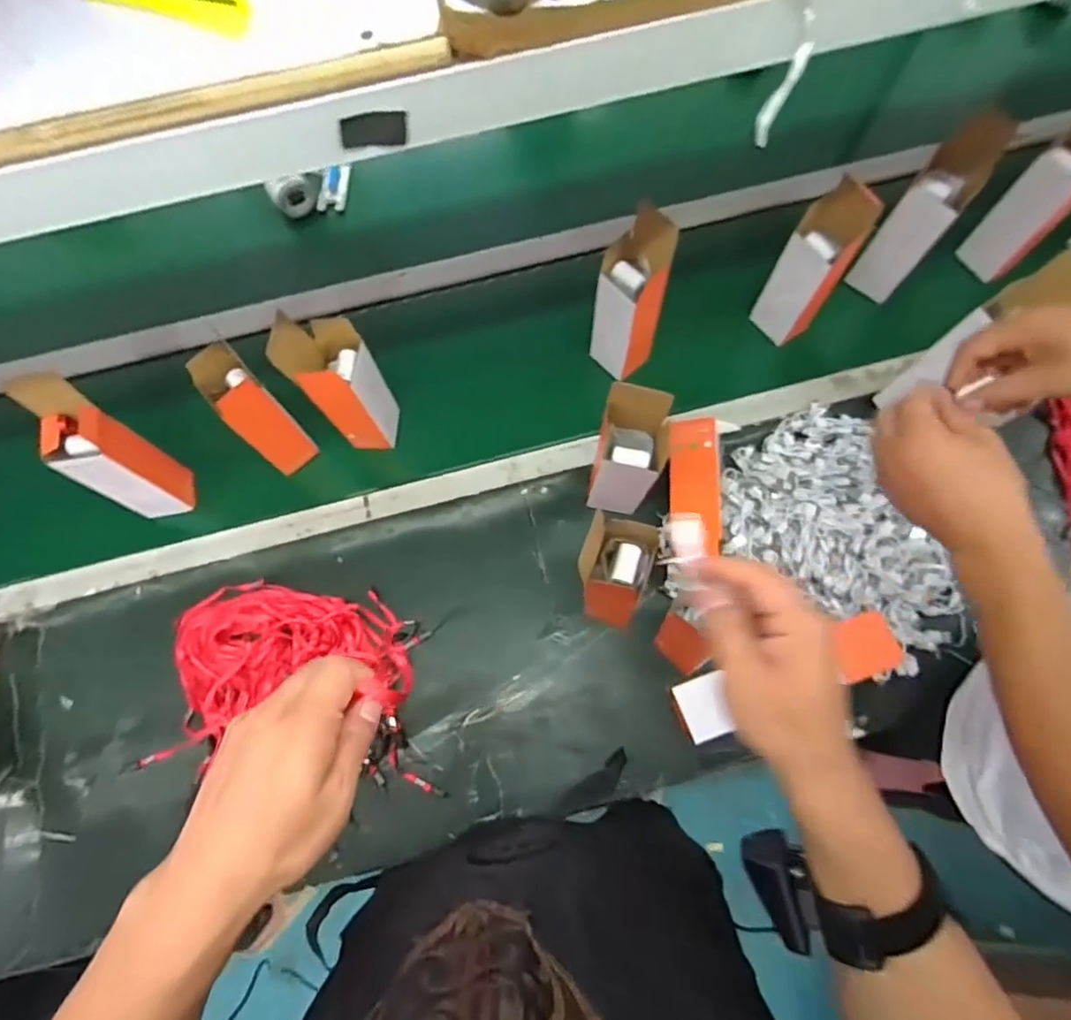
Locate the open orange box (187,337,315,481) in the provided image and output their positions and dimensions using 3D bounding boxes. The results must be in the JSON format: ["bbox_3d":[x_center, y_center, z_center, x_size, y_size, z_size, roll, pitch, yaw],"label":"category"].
[{"bbox_3d":[-0.347,-0.119,0.747,0.059,0.191,0.073,-42,75,-12],"label":"open orange box"}]

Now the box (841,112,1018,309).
[{"bbox_3d":[0.503,-0.376,0.783,0.048,0.239,0.076,-37,74,-19],"label":"box"}]

